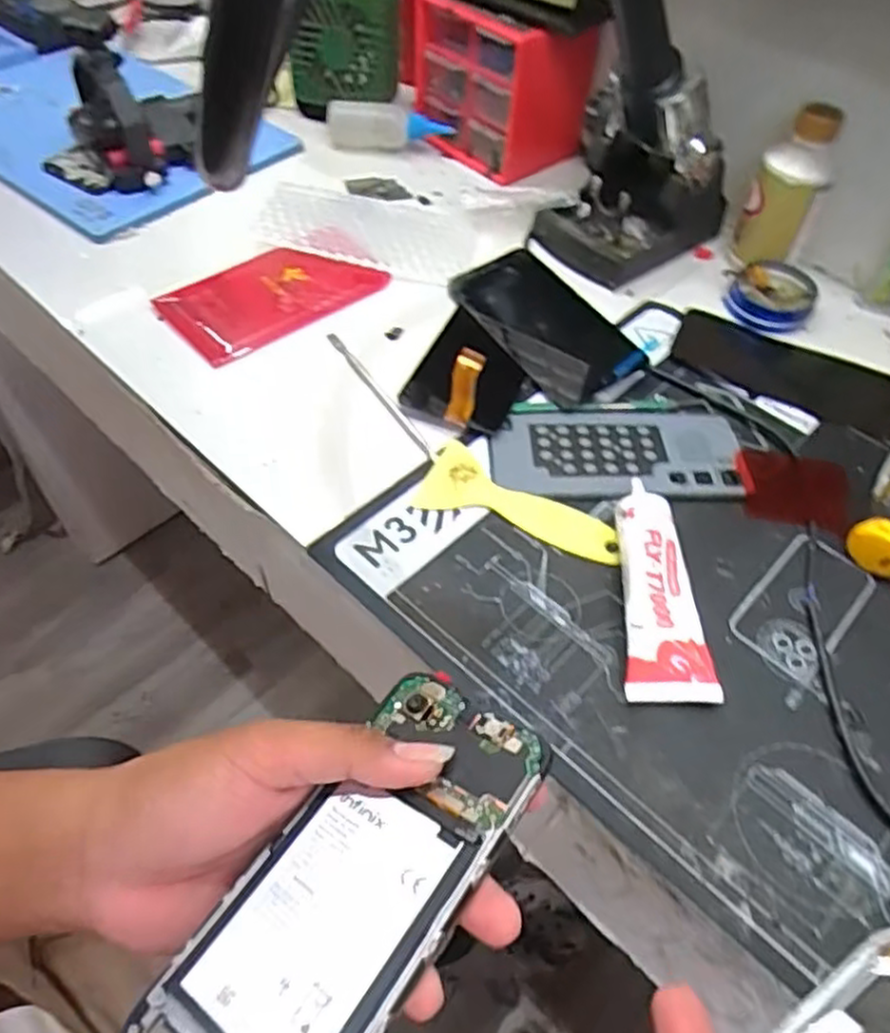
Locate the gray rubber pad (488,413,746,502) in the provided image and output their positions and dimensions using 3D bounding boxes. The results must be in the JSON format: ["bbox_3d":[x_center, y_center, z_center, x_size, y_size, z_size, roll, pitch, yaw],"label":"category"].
[{"bbox_3d":[0.108,-0.039,0.459,0.156,0.005,0.070,-3,52,-4],"label":"gray rubber pad"}]

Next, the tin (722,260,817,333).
[{"bbox_3d":[0.245,-0.168,0.556,0.060,0.019,0.062,16,53,10],"label":"tin"}]

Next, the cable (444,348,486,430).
[{"bbox_3d":[0.011,-0.075,0.445,0.019,0.055,0.011,9,52,6],"label":"cable"}]

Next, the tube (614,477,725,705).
[{"bbox_3d":[0.113,0.038,0.386,0.042,0.029,0.117,3,52,0],"label":"tube"}]

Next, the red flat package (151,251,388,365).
[{"bbox_3d":[-0.121,-0.164,0.528,0.150,0.014,0.076,-34,73,-26],"label":"red flat package"}]

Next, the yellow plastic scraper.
[{"bbox_3d":[0.045,-0.006,0.430,0.119,0.005,0.051,22,55,15],"label":"yellow plastic scraper"}]

